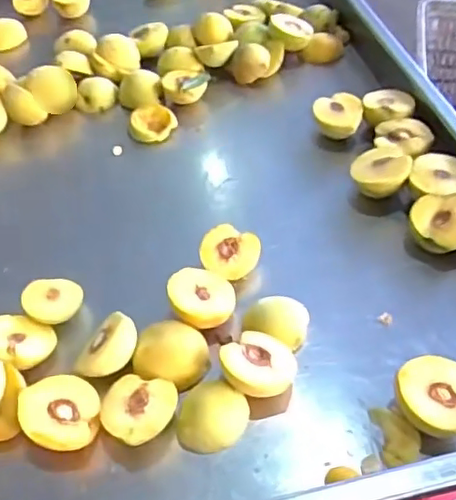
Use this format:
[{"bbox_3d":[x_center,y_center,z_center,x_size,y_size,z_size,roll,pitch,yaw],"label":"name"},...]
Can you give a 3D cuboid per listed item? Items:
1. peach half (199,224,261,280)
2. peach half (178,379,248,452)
[{"bbox_3d":[0.001,0.006,0.625,0.060,0.038,0.054,19,53,22],"label":"peach half"},{"bbox_3d":[-0.013,0.141,0.509,0.056,0.027,0.055,-3,48,3],"label":"peach half"}]

